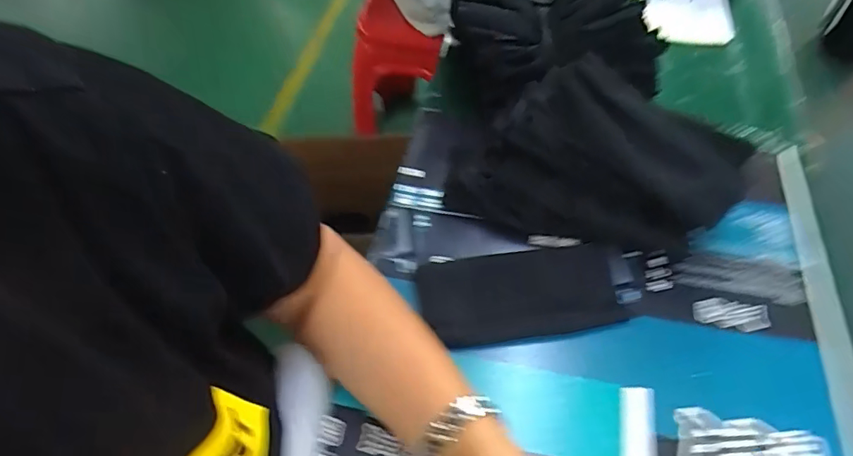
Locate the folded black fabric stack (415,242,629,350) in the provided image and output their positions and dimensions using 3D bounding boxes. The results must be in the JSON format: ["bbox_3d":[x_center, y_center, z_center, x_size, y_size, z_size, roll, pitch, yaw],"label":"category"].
[{"bbox_3d":[0.078,0.056,0.428,0.164,0.014,0.077,-7,56,-1],"label":"folded black fabric stack"}]

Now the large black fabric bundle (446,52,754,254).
[{"bbox_3d":[0.143,-0.071,0.453,0.243,0.094,0.144,6,57,8],"label":"large black fabric bundle"}]

